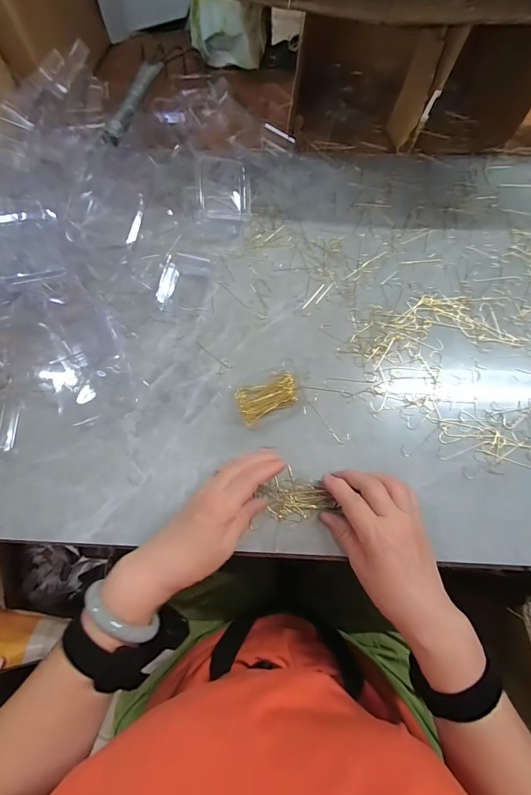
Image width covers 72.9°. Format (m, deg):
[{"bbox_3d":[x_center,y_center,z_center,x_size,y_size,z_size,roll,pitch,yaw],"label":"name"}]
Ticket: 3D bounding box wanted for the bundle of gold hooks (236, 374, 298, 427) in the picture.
[{"bbox_3d":[0.002,0.000,0.405,0.066,0.020,0.042,-19,68,-9],"label":"bundle of gold hooks"}]

